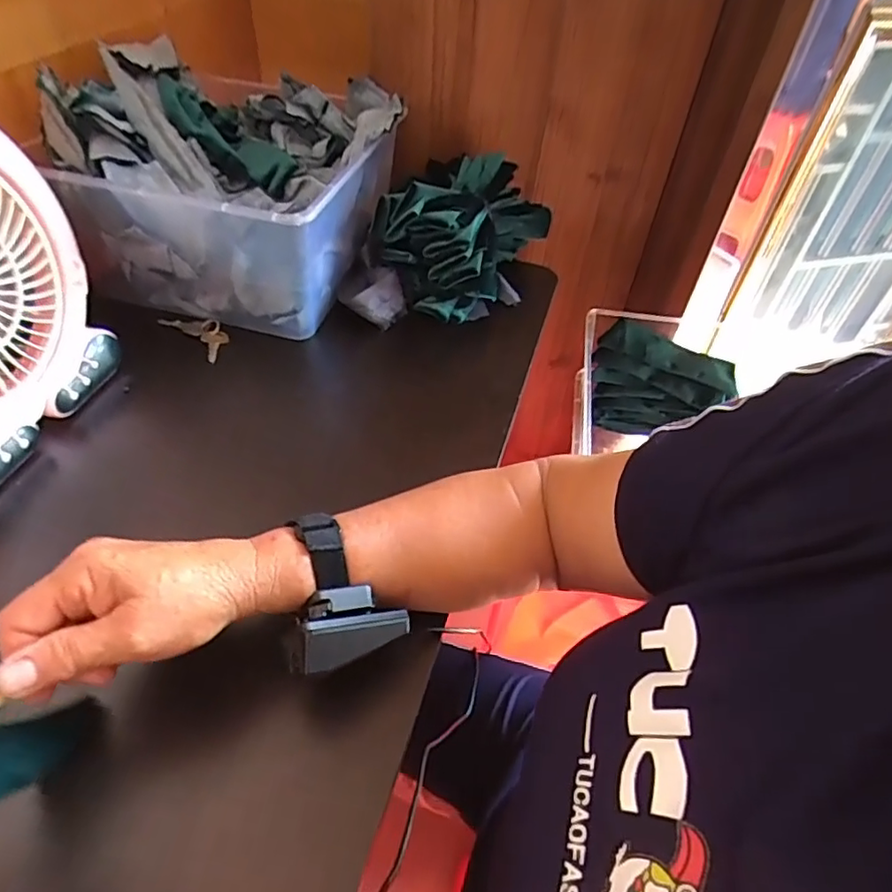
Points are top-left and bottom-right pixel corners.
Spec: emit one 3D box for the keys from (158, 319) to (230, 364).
[{"bbox_3d":[-0.246,-0.114,0.591,0.089,0.008,0.038,35,52,25],"label":"keys"}]

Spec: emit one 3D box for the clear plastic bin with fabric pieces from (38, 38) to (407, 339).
[{"bbox_3d":[-0.204,-0.264,0.614,0.259,0.194,0.271,12,46,6],"label":"clear plastic bin with fabric pieces"}]

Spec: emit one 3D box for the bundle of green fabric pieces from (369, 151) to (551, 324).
[{"bbox_3d":[0.020,-0.236,0.655,0.144,0.115,0.190,23,48,16],"label":"bundle of green fabric pieces"}]

